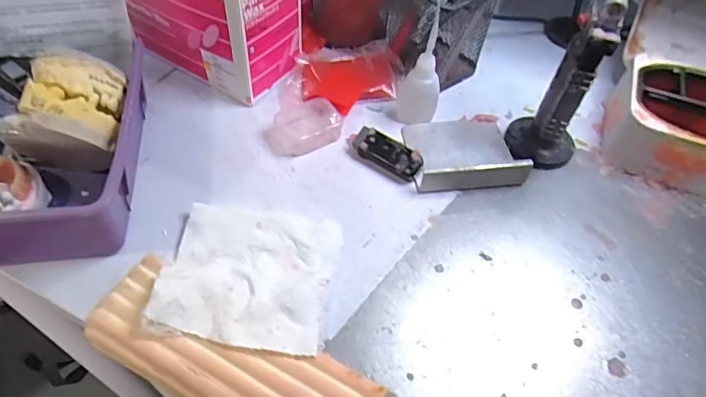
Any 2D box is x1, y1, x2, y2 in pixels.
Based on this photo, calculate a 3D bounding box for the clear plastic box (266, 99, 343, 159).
[{"bbox_3d":[-0.042,-0.063,0.406,0.064,0.016,0.042,-30,60,-24],"label":"clear plastic box"}]

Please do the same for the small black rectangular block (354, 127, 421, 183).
[{"bbox_3d":[0.028,-0.037,0.396,0.060,0.019,0.024,32,57,19],"label":"small black rectangular block"}]

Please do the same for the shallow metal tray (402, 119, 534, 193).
[{"bbox_3d":[0.094,-0.045,0.403,0.090,0.029,0.081,-6,53,-8],"label":"shallow metal tray"}]

